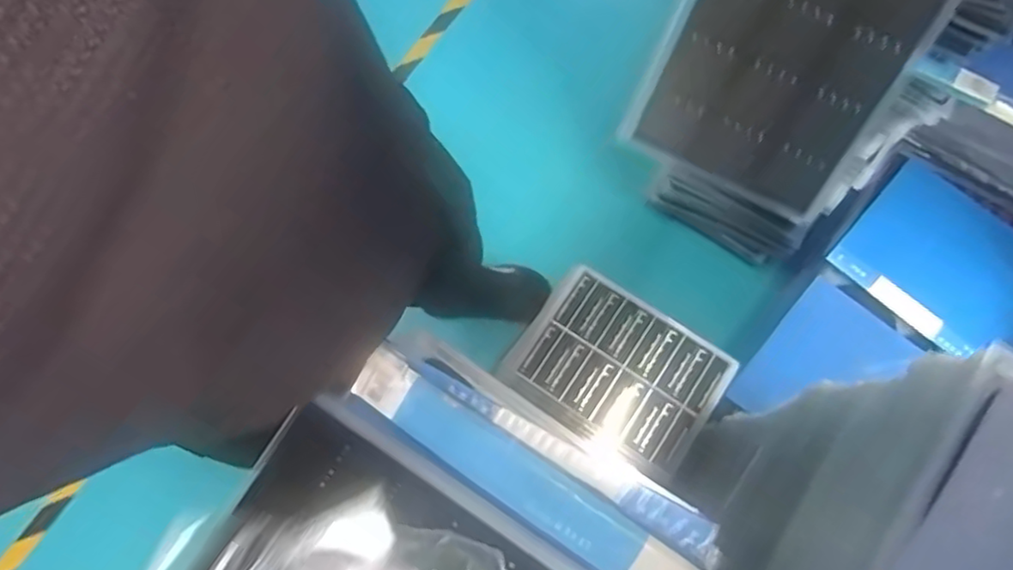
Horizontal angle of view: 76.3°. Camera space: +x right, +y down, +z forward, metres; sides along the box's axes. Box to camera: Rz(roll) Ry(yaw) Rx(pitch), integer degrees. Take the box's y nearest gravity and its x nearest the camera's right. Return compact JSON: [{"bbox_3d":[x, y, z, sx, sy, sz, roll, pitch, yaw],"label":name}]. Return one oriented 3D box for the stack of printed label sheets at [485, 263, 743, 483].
[{"bbox_3d":[0.161,0.125,0.942,0.279,0.023,0.214,34,77,11],"label":"stack of printed label sheets"}]

